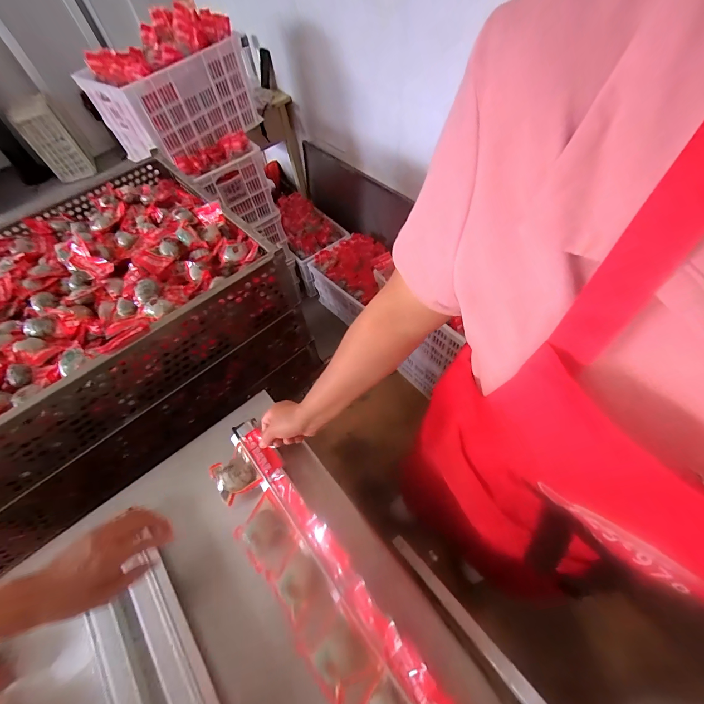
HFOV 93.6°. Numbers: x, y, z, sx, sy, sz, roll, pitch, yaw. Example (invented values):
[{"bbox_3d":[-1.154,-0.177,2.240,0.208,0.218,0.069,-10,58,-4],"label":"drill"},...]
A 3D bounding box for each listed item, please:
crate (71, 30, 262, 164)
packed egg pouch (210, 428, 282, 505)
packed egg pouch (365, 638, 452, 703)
[{"bbox_3d":[-0.607,-0.919,1.190,0.307,0.242,0.531,34,66,24],"label":"crate"},{"bbox_3d":[-0.186,0.196,0.569,0.106,0.022,0.085,-36,61,-18],"label":"packed egg pouch"},{"bbox_3d":[0.059,0.423,0.396,0.097,0.050,0.078,-38,61,-19],"label":"packed egg pouch"}]

